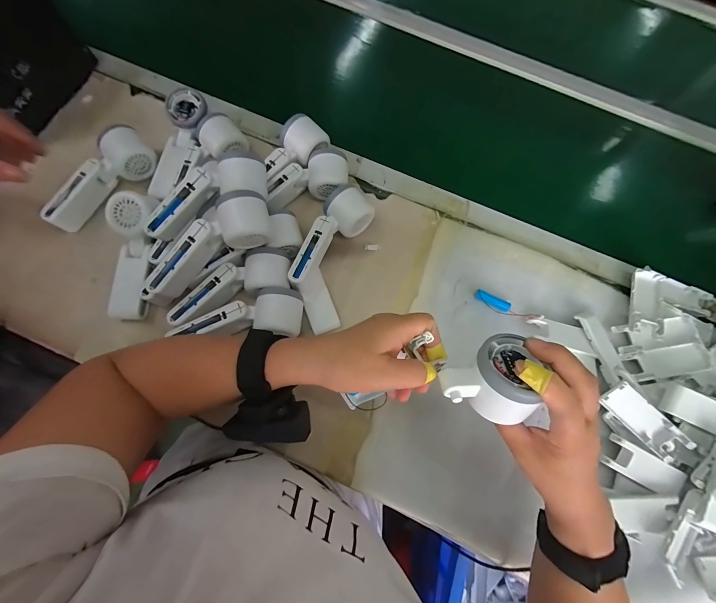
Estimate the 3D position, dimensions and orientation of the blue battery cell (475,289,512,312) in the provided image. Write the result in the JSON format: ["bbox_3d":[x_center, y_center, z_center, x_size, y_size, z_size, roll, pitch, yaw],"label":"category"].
[{"bbox_3d":[0.197,-0.001,0.455,0.052,0.011,0.017,30,74,5],"label":"blue battery cell"}]

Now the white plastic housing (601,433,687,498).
[{"bbox_3d":[0.360,0.209,0.388,0.093,0.015,0.039,30,74,5],"label":"white plastic housing"}]

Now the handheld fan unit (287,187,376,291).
[{"bbox_3d":[-0.044,-0.091,0.446,0.060,0.056,0.171,37,77,8],"label":"handheld fan unit"}]

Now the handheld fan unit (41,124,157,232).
[{"bbox_3d":[-0.376,-0.180,0.445,0.053,0.063,0.168,41,76,8],"label":"handheld fan unit"}]

